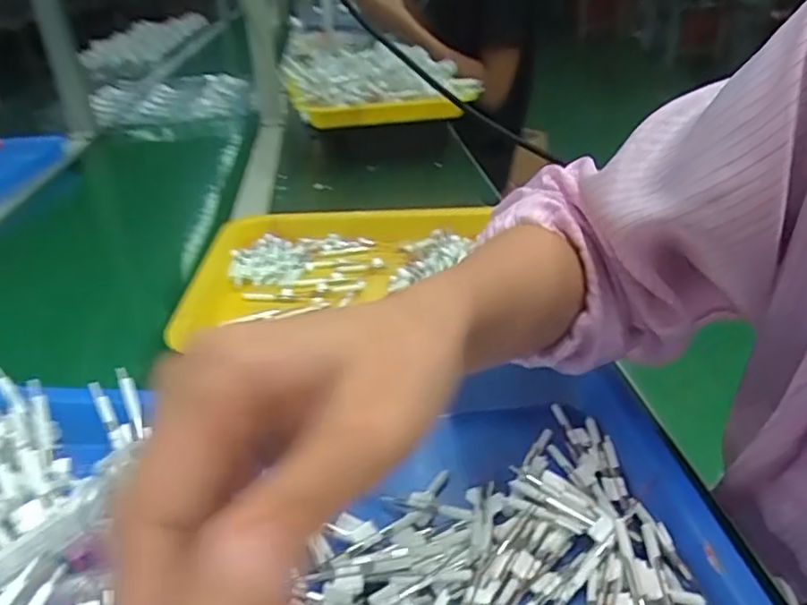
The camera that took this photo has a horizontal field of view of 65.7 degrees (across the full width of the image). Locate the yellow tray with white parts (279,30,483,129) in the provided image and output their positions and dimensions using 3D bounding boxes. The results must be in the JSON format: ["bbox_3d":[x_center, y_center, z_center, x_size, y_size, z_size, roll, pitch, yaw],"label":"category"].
[{"bbox_3d":[-0.048,-0.336,0.959,0.248,0.084,0.208,-9,30,-11],"label":"yellow tray with white parts"}]

